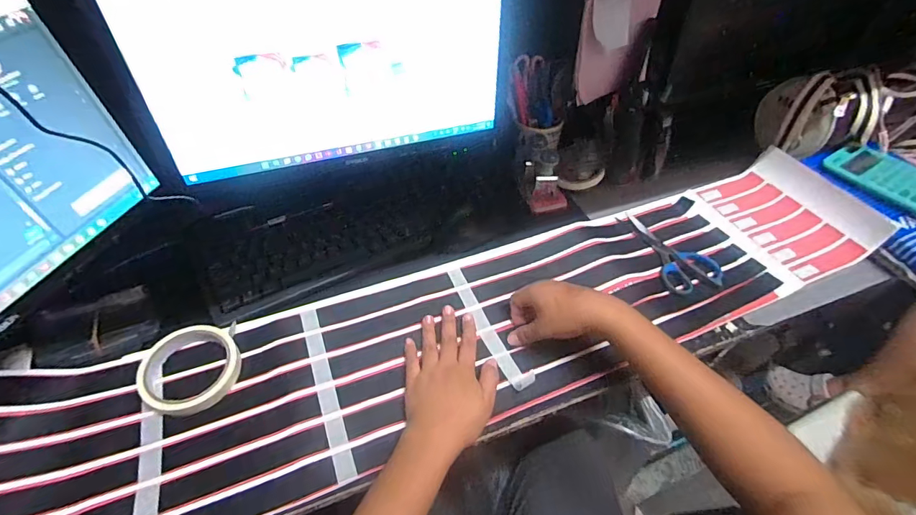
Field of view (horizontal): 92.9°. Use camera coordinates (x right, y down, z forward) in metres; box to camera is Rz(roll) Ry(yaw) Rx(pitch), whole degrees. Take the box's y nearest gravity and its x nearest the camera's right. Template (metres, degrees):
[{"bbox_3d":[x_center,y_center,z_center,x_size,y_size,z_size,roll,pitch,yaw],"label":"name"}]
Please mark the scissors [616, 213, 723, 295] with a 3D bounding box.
[{"bbox_3d":[0.300,-0.014,0.616,0.077,0.015,0.149,-10,50,-11],"label":"scissors"}]

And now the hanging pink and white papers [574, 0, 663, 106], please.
[{"bbox_3d":[0.228,-0.313,0.596,0.126,0.173,0.025,-22,44,-15],"label":"hanging pink and white papers"}]

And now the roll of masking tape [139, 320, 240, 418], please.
[{"bbox_3d":[-0.280,0.115,0.458,0.092,0.019,0.089,-20,53,-19],"label":"roll of masking tape"}]

